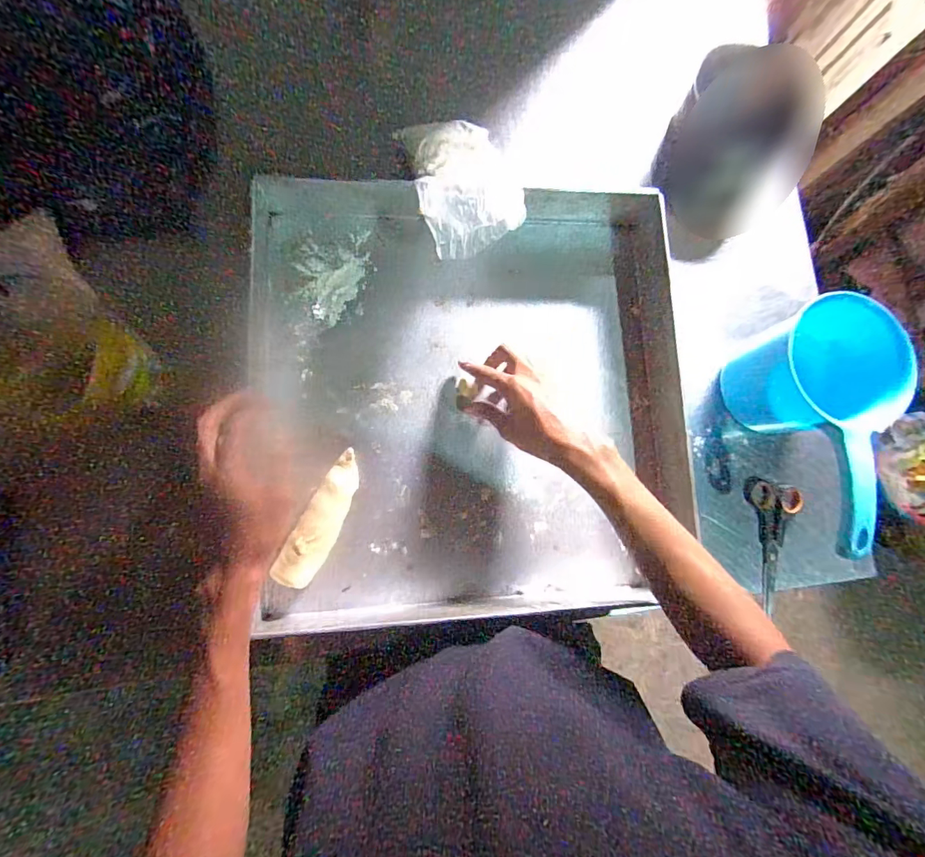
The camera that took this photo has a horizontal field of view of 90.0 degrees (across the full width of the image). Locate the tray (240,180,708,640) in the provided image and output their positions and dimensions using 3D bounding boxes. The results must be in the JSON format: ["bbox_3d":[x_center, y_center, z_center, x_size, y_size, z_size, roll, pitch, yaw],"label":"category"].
[{"bbox_3d":[0.009,-0.046,0.509,0.459,0.057,0.477,-2,83,-7],"label":"tray"}]

